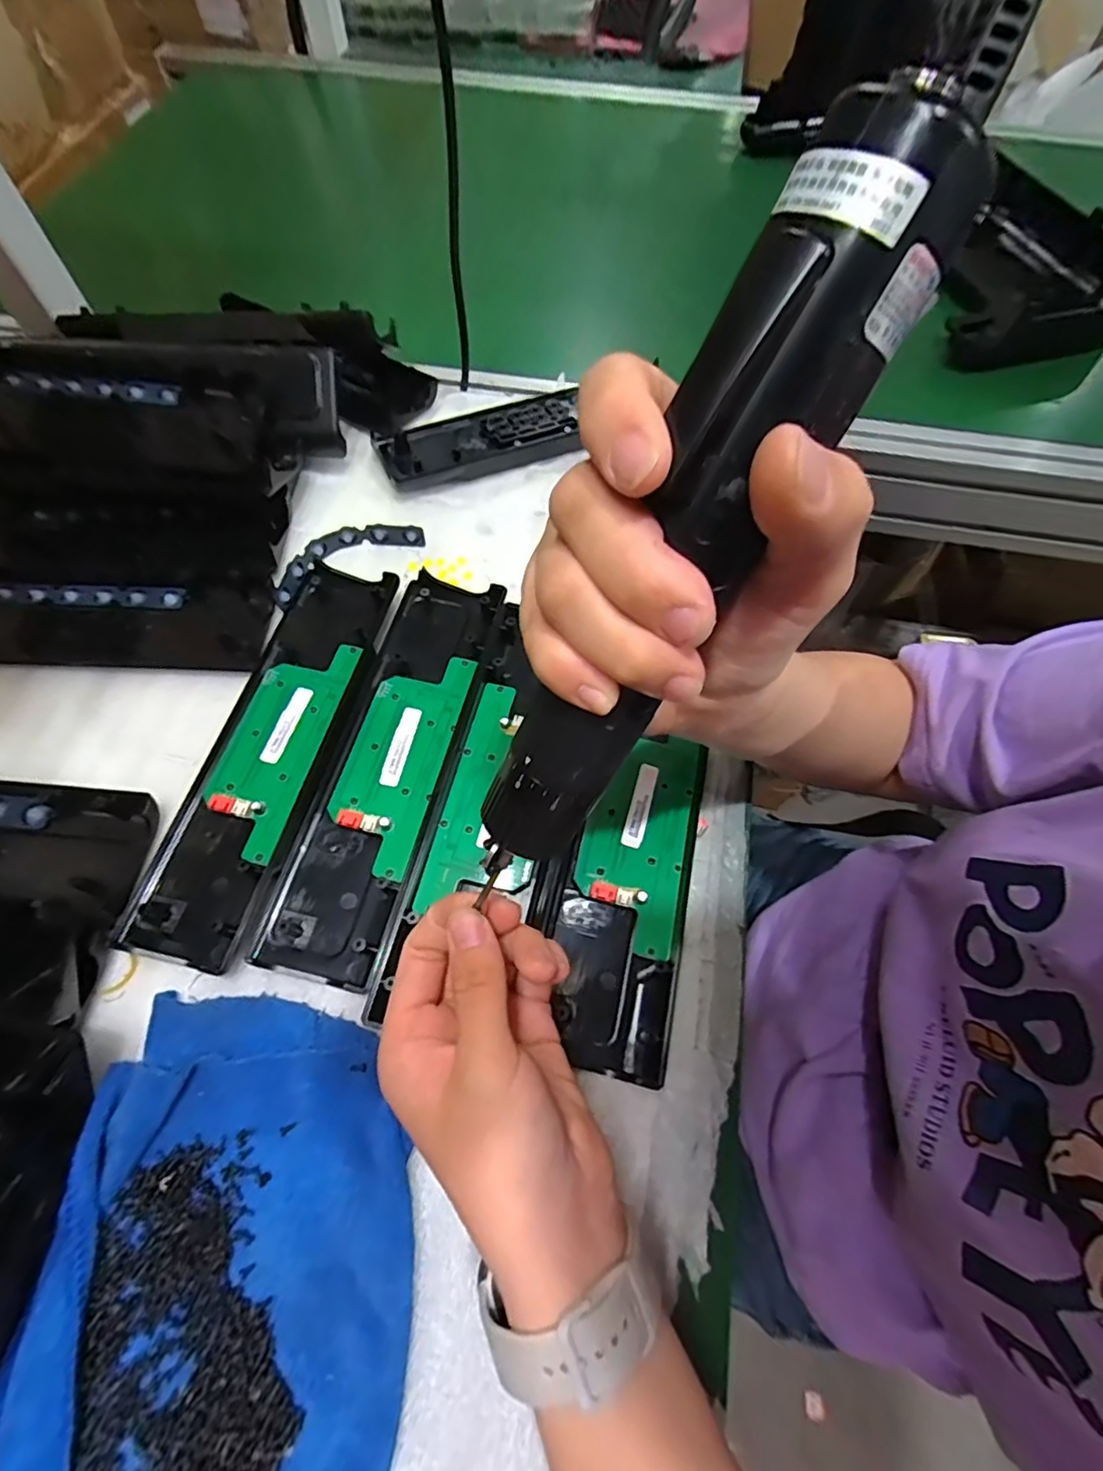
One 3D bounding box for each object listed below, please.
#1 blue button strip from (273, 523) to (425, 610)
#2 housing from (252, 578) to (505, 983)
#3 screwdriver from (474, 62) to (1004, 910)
[{"bbox_3d":[-0.143,-0.126,0.413,0.107,0.009,0.042,-28,67,-14],"label":"blue button strip"},{"bbox_3d":[-0.090,0.005,0.338,0.066,0.019,0.245,13,64,6],"label":"housing"},{"bbox_3d":[0.028,-0.037,0.157,0.033,0.198,0.031,38,30,16],"label":"screwdriver"}]

